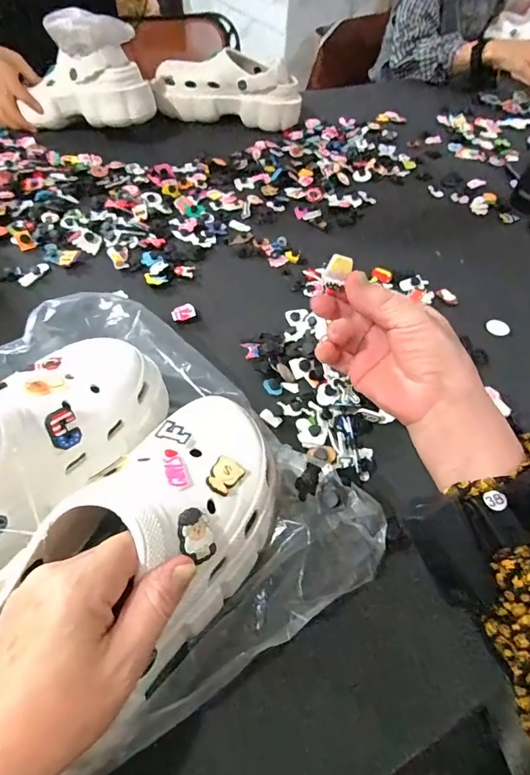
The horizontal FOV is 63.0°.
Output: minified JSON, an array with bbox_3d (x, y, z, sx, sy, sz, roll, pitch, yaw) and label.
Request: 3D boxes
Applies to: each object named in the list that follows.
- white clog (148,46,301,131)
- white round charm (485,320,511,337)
[{"bbox_3d":[-0.068,-0.530,0.767,0.264,0.084,0.090,7,52,2],"label":"white clog"},{"bbox_3d":[0.264,-0.068,0.492,0.022,0.011,0.019,7,52,2],"label":"white round charm"}]

